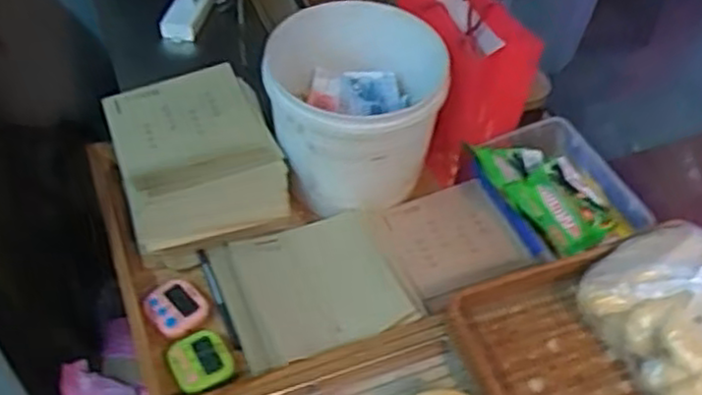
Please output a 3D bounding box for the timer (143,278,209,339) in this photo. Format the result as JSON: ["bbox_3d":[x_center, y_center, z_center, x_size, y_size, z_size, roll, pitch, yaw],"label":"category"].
[{"bbox_3d":[-0.197,0.123,0.823,0.062,0.012,0.065,-27,54,-25],"label":"timer"}]

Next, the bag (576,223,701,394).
[{"bbox_3d":[0.333,0.120,0.719,0.161,0.102,0.192,-21,52,-21],"label":"bag"}]

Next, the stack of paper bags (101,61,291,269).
[{"bbox_3d":[-0.197,-0.054,0.925,0.185,0.082,0.256,-15,50,-16],"label":"stack of paper bags"}]

